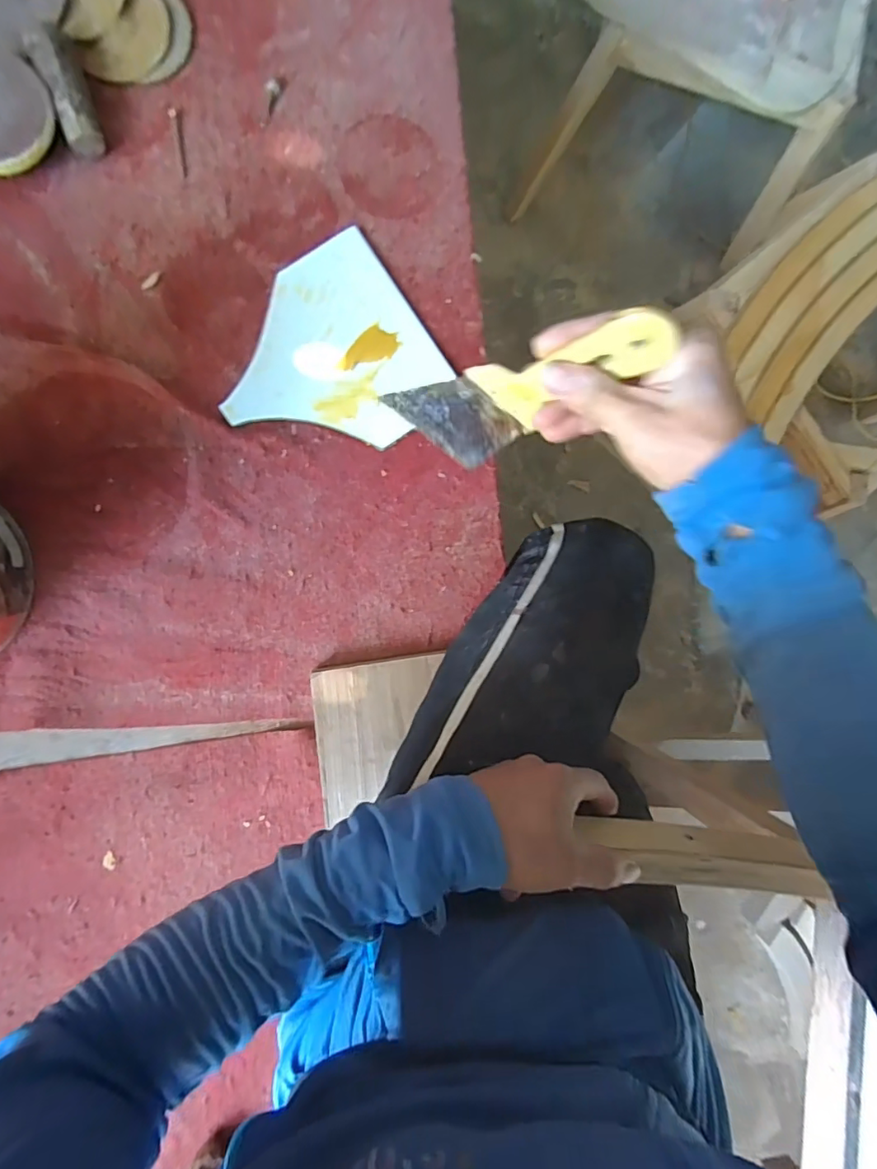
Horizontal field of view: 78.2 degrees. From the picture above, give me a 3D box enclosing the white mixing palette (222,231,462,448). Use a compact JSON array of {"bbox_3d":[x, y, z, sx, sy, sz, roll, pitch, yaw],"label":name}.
[{"bbox_3d":[-0.102,-0.205,0.502,0.193,0.015,0.176,-36,93,-6],"label":"white mixing palette"}]

